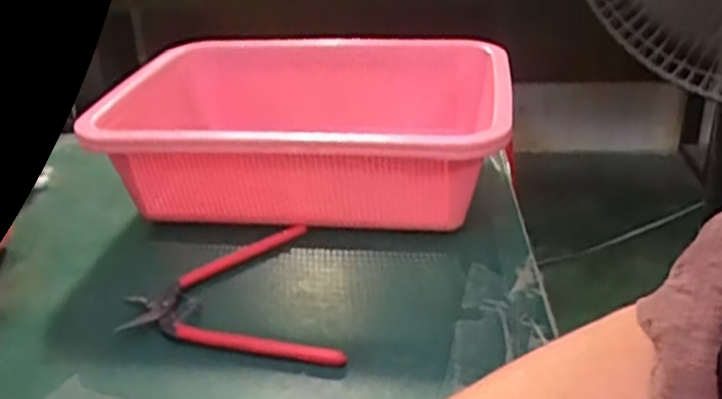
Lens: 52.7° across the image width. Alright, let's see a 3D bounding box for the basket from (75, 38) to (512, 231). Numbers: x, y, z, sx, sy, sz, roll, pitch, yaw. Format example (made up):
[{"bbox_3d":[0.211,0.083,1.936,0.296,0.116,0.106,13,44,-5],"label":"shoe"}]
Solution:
[{"bbox_3d":[-0.049,-0.051,0.560,0.305,0.097,0.190,3,29,11],"label":"basket"}]

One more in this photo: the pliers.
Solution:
[{"bbox_3d":[-0.064,0.052,0.460,0.140,0.009,0.124,5,30,14],"label":"pliers"}]

